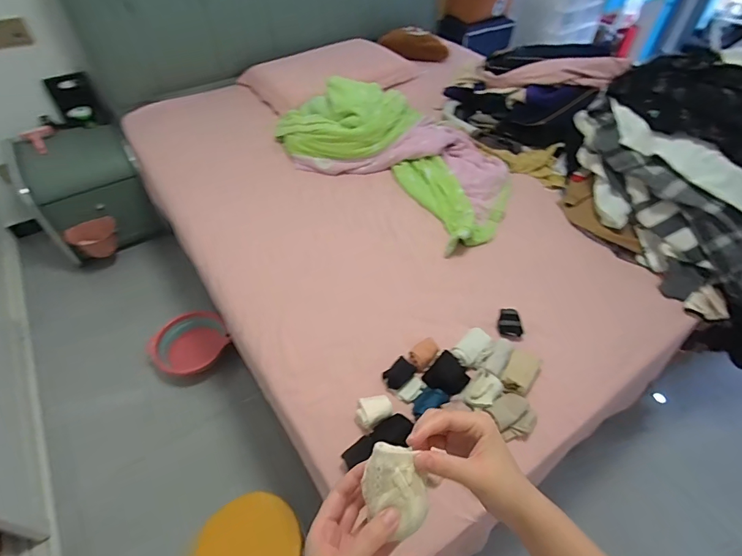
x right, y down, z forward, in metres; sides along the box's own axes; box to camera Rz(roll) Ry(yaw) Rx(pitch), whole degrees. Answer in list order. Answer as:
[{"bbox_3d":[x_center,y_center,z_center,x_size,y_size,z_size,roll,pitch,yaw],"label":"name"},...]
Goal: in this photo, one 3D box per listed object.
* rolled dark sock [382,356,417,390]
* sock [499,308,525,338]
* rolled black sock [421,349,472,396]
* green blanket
[{"bbox_3d":[0.065,0.220,0.930,0.076,0.026,0.055,-33,57,-26],"label":"rolled dark sock"},{"bbox_3d":[0.353,0.114,1.019,0.059,0.074,0.029,-2,10,14],"label":"sock"},{"bbox_3d":[0.175,0.226,0.926,0.084,0.030,0.090,42,79,18],"label":"rolled black sock"},{"bbox_3d":[0.062,-0.482,1.407,0.912,0.195,0.569,25,53,20],"label":"green blanket"}]

